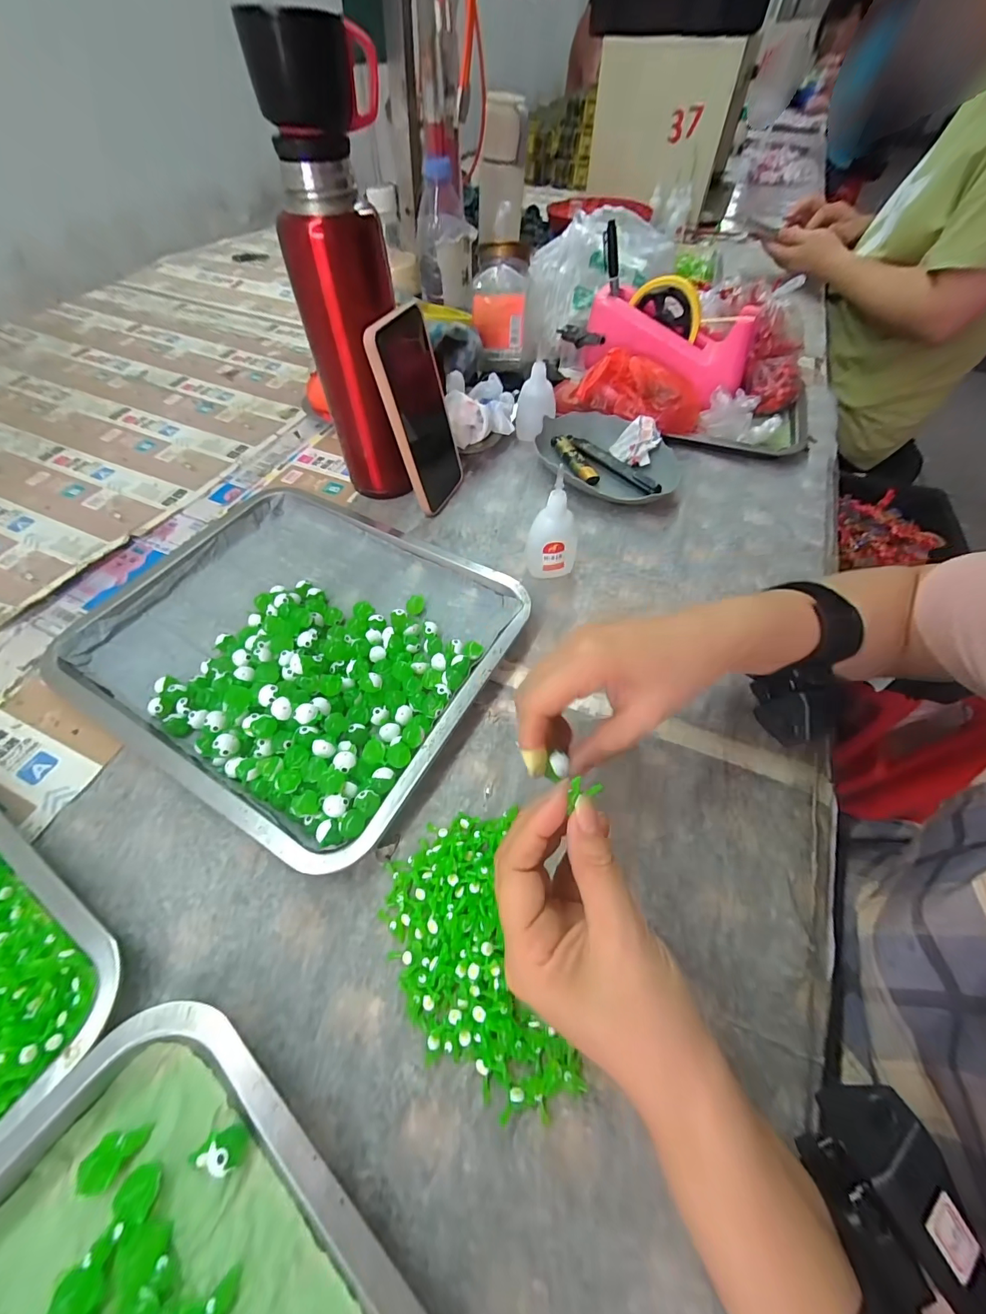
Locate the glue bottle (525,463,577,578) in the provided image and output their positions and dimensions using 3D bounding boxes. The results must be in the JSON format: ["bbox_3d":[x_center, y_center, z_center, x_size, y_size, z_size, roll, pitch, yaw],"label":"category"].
[{"bbox_3d":[0.053,-0.114,0.376,0.042,0.092,0.039,5,57,3],"label":"glue bottle"}]

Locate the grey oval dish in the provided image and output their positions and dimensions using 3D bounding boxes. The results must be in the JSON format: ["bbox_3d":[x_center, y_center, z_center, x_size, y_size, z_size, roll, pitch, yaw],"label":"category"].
[{"bbox_3d":[0.124,-0.220,0.486,0.160,0.030,0.116,24,60,14],"label":"grey oval dish"}]

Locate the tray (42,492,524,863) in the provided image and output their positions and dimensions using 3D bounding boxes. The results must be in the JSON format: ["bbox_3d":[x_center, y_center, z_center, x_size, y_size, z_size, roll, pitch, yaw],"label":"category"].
[{"bbox_3d":[-0.157,-0.022,0.350,0.309,0.032,0.256,25,60,15],"label":"tray"}]

